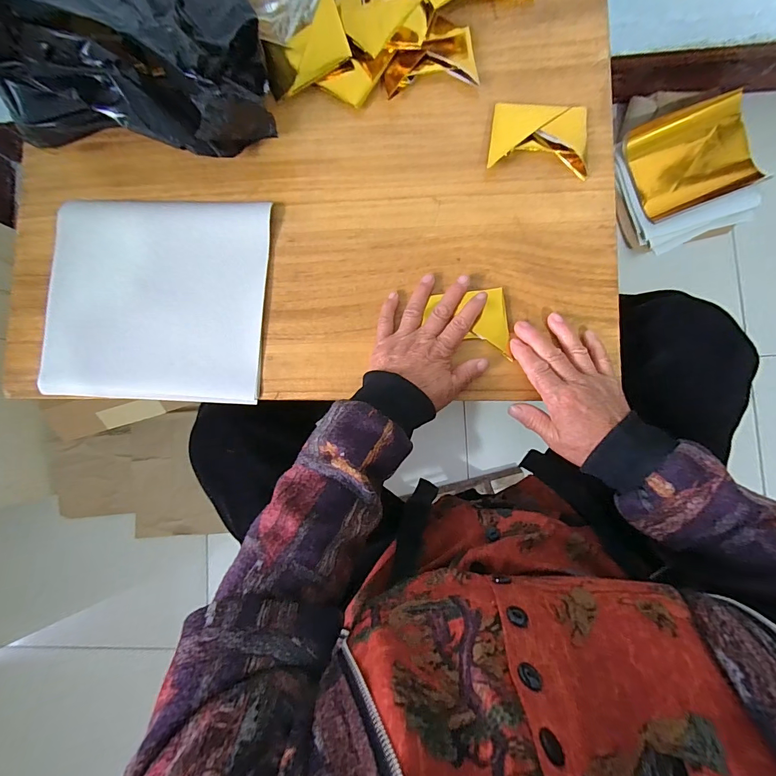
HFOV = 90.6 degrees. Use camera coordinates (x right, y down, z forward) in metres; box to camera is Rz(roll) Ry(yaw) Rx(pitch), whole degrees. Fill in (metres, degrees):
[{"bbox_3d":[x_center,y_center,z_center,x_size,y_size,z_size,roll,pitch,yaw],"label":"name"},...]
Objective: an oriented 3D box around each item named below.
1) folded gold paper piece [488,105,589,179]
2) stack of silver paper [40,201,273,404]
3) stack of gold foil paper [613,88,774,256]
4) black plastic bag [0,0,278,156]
[{"bbox_3d":[0.160,-0.260,0.401,0.099,0.012,0.068,9,87,5],"label":"folded gold paper piece"},{"bbox_3d":[-0.258,-0.101,0.429,0.249,0.010,0.225,2,86,4],"label":"stack of silver paper"},{"bbox_3d":[0.646,-0.464,0.839,0.279,0.054,0.278,-19,85,3],"label":"stack of gold foil paper"},{"bbox_3d":[-0.303,-0.389,0.369,0.332,0.167,0.290,-4,86,4],"label":"black plastic bag"}]

